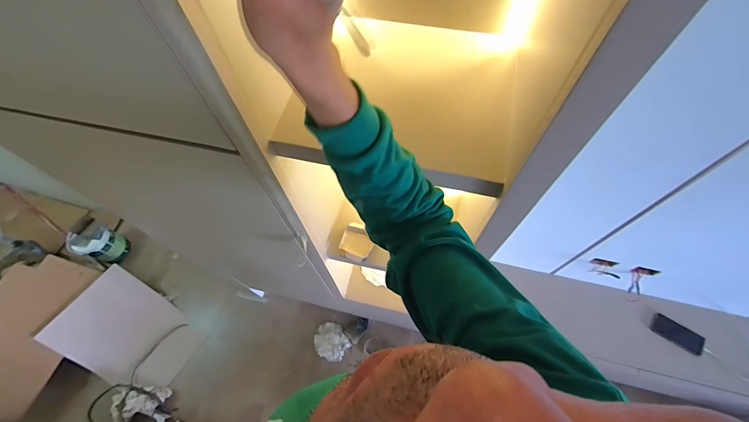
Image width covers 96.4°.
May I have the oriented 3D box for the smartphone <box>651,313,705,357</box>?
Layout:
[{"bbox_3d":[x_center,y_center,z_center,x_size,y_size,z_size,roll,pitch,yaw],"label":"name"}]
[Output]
[{"bbox_3d":[1.159,0.471,1.276,0.174,0.015,0.091,30,69,16],"label":"smartphone"}]

